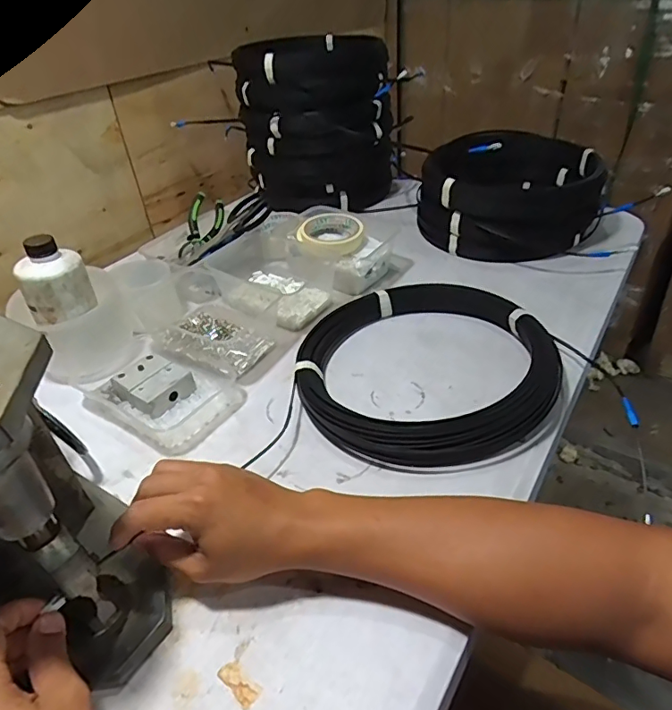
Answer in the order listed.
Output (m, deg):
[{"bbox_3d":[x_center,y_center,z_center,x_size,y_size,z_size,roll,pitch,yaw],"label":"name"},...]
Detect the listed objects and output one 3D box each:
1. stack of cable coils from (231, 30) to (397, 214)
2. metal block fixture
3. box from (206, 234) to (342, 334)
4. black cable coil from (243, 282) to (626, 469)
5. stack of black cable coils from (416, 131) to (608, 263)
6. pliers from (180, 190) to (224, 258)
[{"bbox_3d":[-0.037,-0.437,0.955,0.271,0.253,0.309,-5,37,0],"label":"stack of cable coils"},{"bbox_3d":[-0.212,0.034,0.583,0.070,0.033,0.063,20,43,28],"label":"metal block fixture"},{"bbox_3d":[-0.092,-0.115,0.741,0.182,0.067,0.152,23,45,31],"label":"box"},{"bbox_3d":[0.106,0.003,0.572,0.302,0.048,0.284,1,38,8],"label":"black cable coil"},{"bbox_3d":[0.303,-0.264,0.832,0.285,0.147,0.238,-32,45,-31],"label":"stack of black cable coils"},{"bbox_3d":[-0.215,-0.207,0.811,0.054,0.020,0.108,19,80,-12],"label":"pliers"}]

